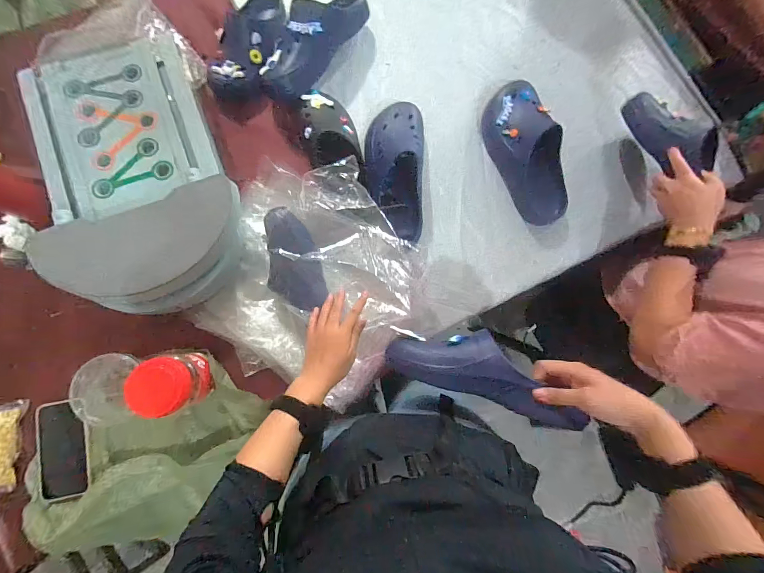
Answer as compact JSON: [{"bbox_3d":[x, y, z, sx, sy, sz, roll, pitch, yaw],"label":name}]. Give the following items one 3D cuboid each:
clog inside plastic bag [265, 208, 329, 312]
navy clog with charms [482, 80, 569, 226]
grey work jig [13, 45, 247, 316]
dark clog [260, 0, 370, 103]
[{"bbox_3d":[-0.158,-0.045,0.609,0.093,0.082,0.177,-12,82,-5],"label":"clog inside plastic bag"},{"bbox_3d":[0.294,-0.271,0.677,0.107,0.099,0.287,-15,82,-5],"label":"navy clog with charms"},{"bbox_3d":[-0.461,-0.213,0.622,0.313,0.108,0.518,-22,83,-6],"label":"grey work jig"},{"bbox_3d":[-0.137,-0.497,0.672,0.101,0.094,0.288,32,81,2],"label":"dark clog"}]

